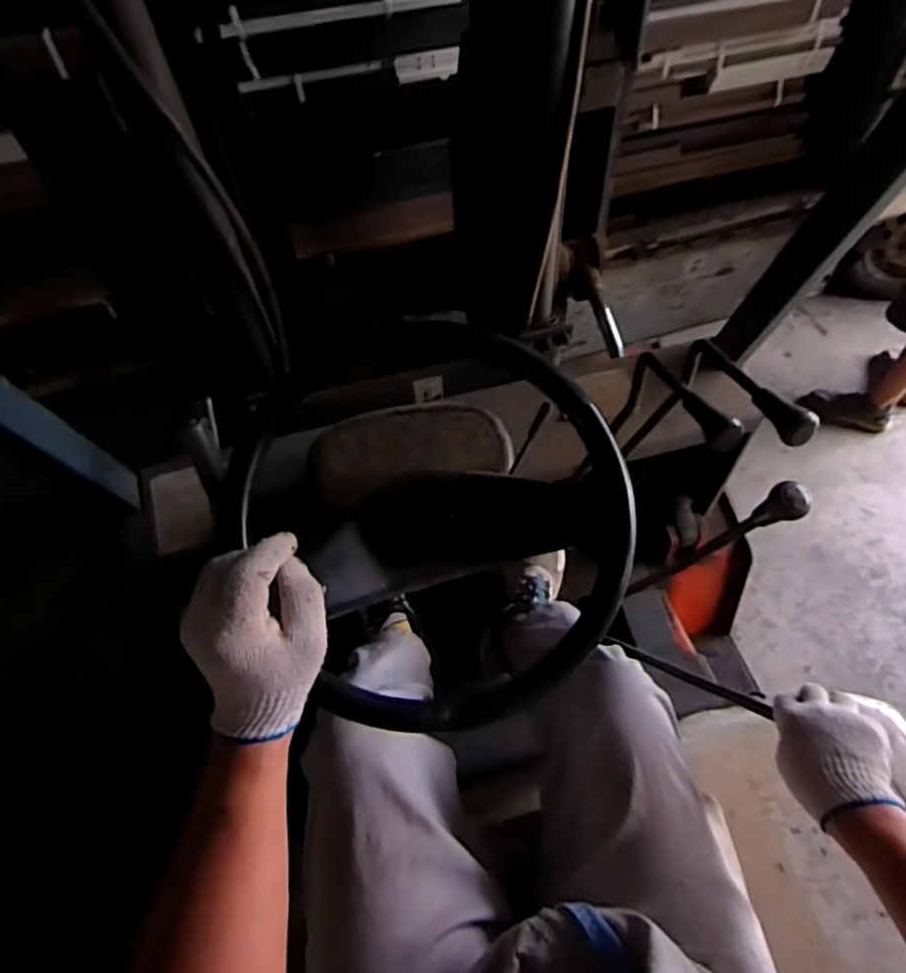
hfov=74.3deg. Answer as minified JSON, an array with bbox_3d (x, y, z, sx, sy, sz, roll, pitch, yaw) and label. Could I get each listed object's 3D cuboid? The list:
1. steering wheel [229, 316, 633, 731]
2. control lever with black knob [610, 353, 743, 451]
[{"bbox_3d":[-0.017,0.029,0.523,0.334,0.061,0.338,0,90,-5],"label":"steering wheel"},{"bbox_3d":[0.242,-0.088,0.667,0.035,0.100,0.228,-8,20,-7],"label":"control lever with black knob"}]

